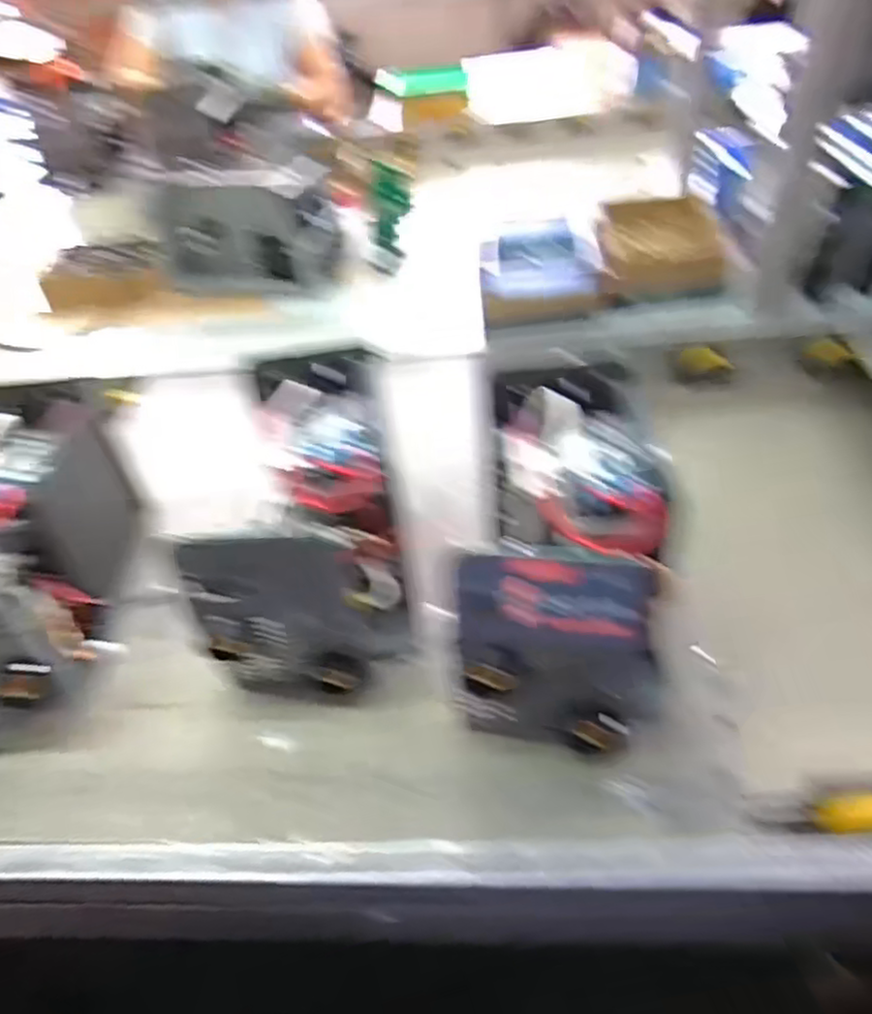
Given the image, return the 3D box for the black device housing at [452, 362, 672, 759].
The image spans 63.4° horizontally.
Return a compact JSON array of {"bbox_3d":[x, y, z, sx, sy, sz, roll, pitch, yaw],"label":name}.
[{"bbox_3d":[0.093,0.029,0.509,0.128,0.149,0.248,2,43,12],"label":"black device housing"}]

